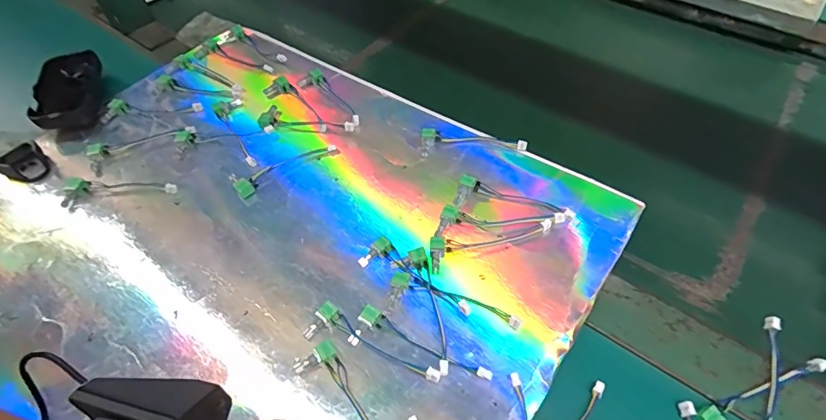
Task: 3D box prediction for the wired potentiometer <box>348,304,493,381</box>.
[{"bbox_3d":[0.003,0.090,0.280,0.092,0.012,0.026,22,57,18],"label":"wired potentiometer"}]

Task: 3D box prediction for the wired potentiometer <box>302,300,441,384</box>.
[{"bbox_3d":[-0.029,0.092,0.283,0.093,0.012,0.026,28,59,21],"label":"wired potentiometer"}]

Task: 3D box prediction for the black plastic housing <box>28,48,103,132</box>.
[{"bbox_3d":[-0.347,-0.123,0.452,0.055,0.033,0.110,-19,55,-10],"label":"black plastic housing"}]

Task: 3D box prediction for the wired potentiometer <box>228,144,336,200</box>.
[{"bbox_3d":[-0.114,-0.041,0.391,0.092,0.010,0.029,-28,57,-18],"label":"wired potentiometer"}]

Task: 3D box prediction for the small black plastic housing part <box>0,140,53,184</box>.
[{"bbox_3d":[-0.348,-0.041,0.398,0.034,0.027,0.024,-19,55,-12],"label":"small black plastic housing part"}]

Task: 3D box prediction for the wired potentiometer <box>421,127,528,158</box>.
[{"bbox_3d":[0.053,-0.063,0.397,0.091,0.010,0.027,-1,53,1],"label":"wired potentiometer"}]

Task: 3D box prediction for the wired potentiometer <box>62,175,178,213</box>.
[{"bbox_3d":[-0.254,-0.015,0.381,0.098,0.013,0.026,0,53,1],"label":"wired potentiometer"}]

